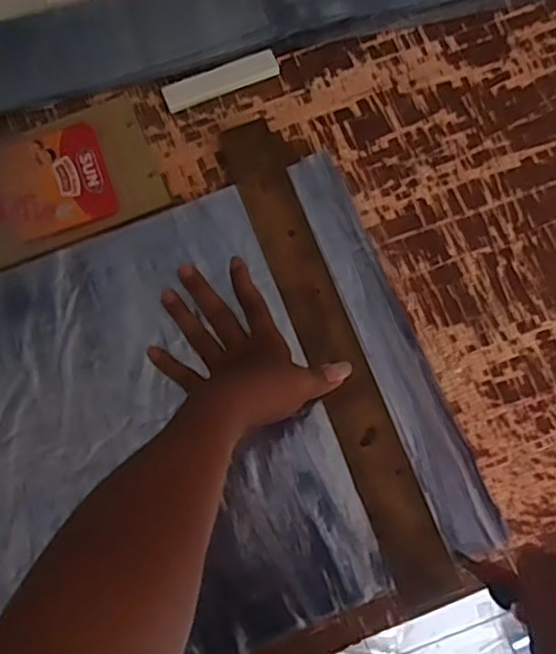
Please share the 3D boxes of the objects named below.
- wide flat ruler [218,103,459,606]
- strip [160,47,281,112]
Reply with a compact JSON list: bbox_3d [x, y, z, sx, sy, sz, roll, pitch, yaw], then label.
[{"bbox_3d":[0.044,0.012,0.585,0.048,0.008,0.439,-21,76,-2],"label":"wide flat ruler"},{"bbox_3d":[-0.055,-0.240,0.660,0.112,0.007,0.030,-21,75,-7],"label":"strip"}]

